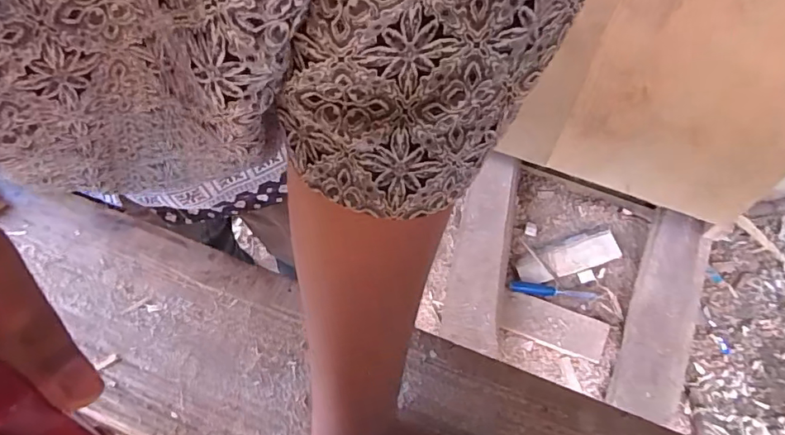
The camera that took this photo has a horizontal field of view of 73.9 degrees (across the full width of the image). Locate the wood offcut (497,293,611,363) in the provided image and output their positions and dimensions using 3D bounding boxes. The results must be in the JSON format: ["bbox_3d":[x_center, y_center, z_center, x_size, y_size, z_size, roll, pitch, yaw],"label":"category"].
[{"bbox_3d":[0.347,0.233,1.137,0.240,0.021,0.088,20,68,-2],"label":"wood offcut"}]

